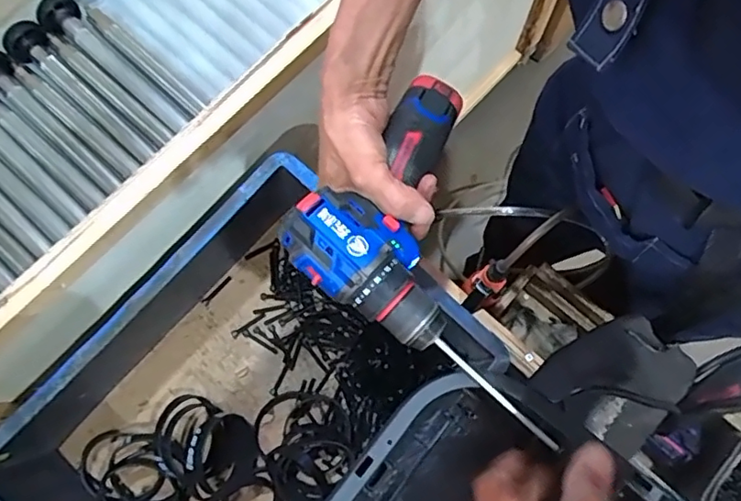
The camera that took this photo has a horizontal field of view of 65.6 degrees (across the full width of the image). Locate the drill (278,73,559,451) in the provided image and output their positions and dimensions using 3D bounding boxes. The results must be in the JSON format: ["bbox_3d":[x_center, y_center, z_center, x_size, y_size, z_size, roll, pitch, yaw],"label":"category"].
[{"bbox_3d":[0.082,-0.008,0.434,0.237,0.059,0.196,35,79,9],"label":"drill"}]

